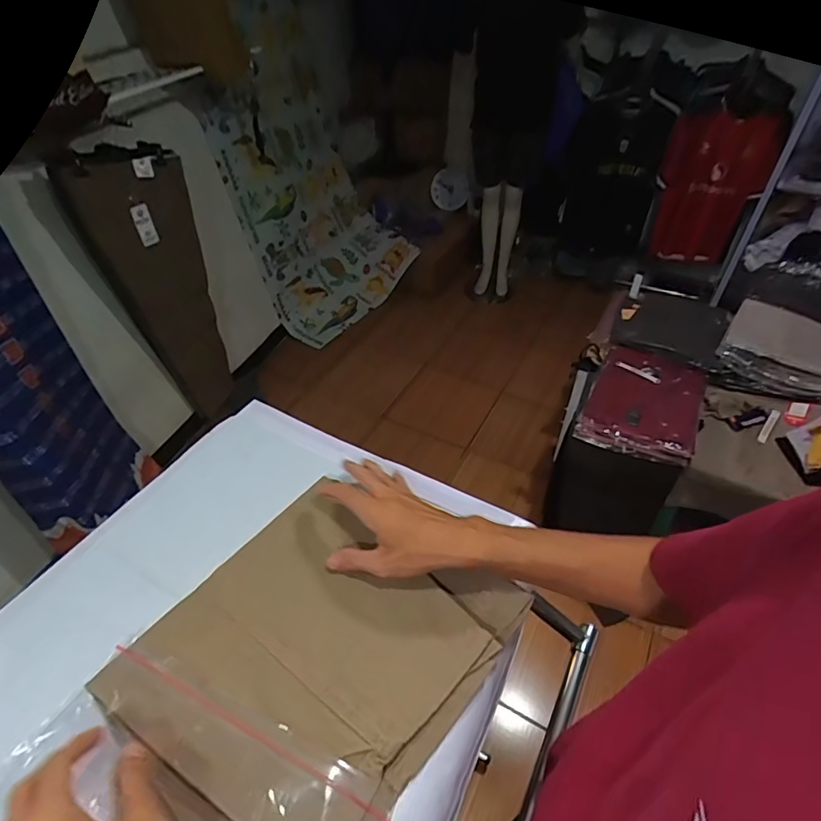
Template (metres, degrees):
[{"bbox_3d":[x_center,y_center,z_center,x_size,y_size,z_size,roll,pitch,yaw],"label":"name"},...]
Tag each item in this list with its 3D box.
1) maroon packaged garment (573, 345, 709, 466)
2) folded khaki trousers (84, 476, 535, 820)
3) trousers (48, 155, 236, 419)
[{"bbox_3d":[0.646,-0.022,1.354,0.280,0.093,0.329,21,47,22],"label":"maroon packaged garment"},{"bbox_3d":[-0.087,0.215,0.455,0.258,0.019,0.299,29,51,28],"label":"folded khaki trousers"},{"bbox_3d":[-0.832,-0.376,1.699,0.326,0.880,0.088,-29,50,-27],"label":"trousers"}]

